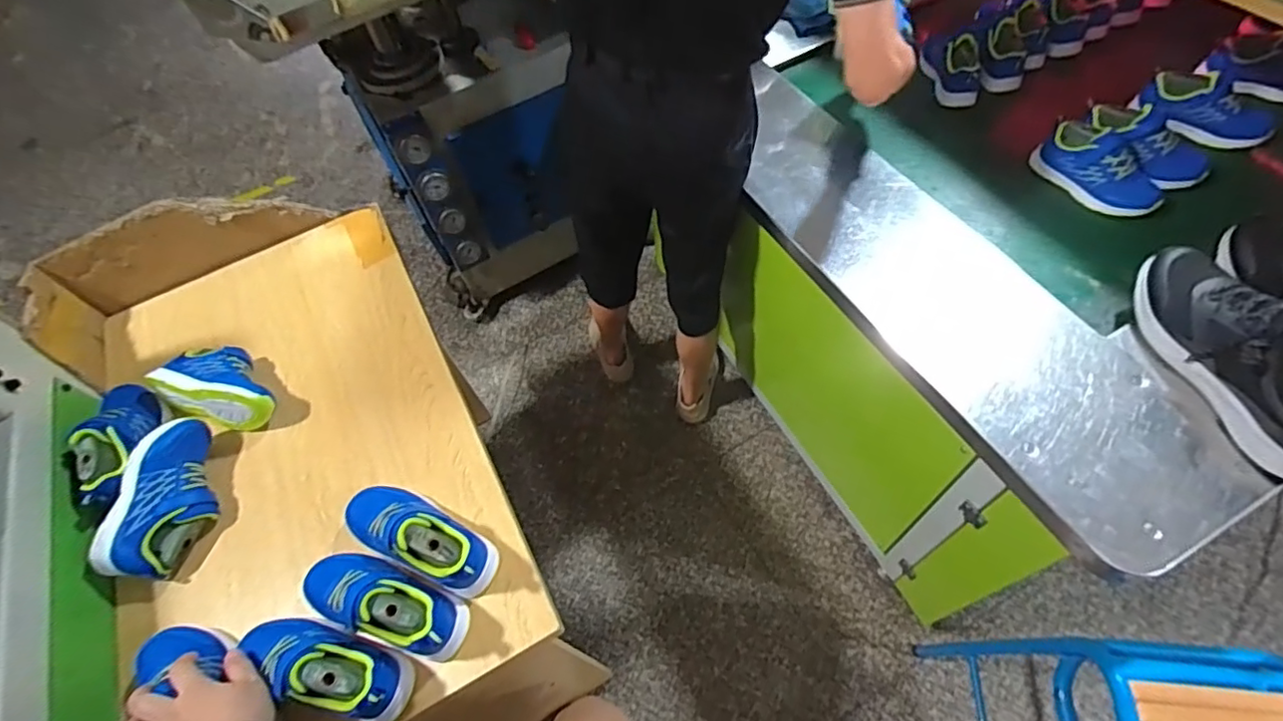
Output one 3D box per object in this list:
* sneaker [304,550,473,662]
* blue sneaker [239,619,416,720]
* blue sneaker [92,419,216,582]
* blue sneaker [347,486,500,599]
[{"bbox_3d":[-0.287,0.259,0.654,0.187,0.085,0.070,16,61,16],"label":"sneaker"},{"bbox_3d":[-0.340,0.314,0.625,0.189,0.076,0.067,12,60,14],"label":"blue sneaker"},{"bbox_3d":[-0.594,0.169,0.757,0.088,0.067,0.191,2,58,8],"label":"blue sneaker"},{"bbox_3d":[-0.262,0.196,0.693,0.192,0.088,0.074,21,63,19],"label":"blue sneaker"}]

